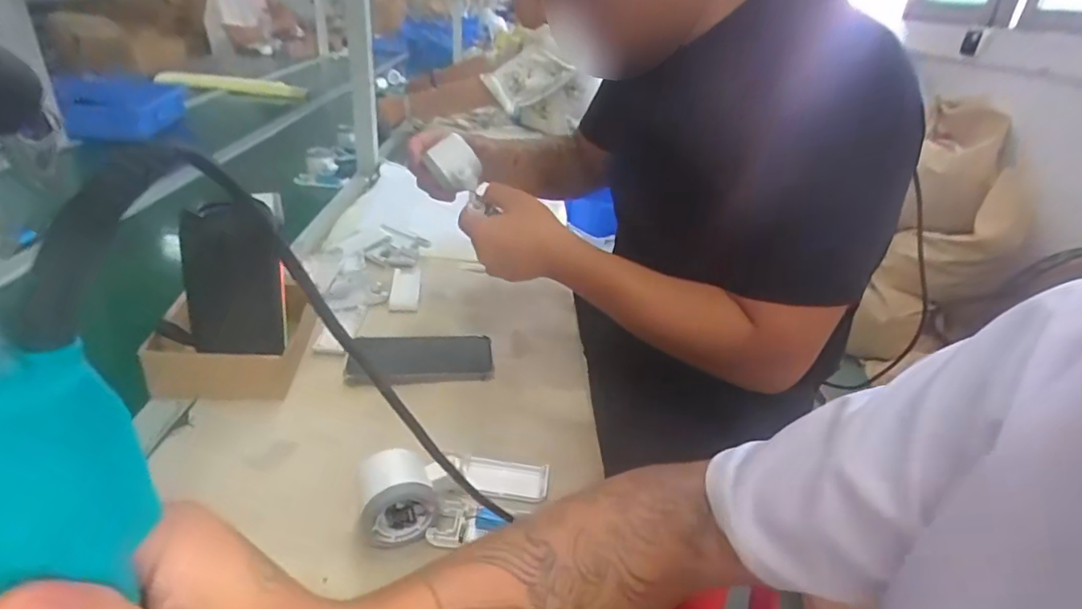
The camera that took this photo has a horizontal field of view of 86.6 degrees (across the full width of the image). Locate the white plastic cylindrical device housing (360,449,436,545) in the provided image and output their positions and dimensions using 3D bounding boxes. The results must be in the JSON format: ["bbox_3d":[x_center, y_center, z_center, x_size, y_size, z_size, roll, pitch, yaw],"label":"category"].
[{"bbox_3d":[-0.117,0.150,0.455,0.054,0.054,0.053,4,28,-2],"label":"white plastic cylindrical device housing"}]

